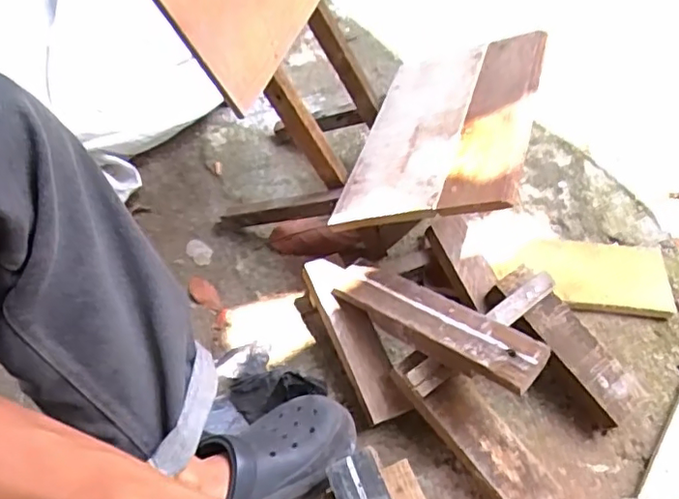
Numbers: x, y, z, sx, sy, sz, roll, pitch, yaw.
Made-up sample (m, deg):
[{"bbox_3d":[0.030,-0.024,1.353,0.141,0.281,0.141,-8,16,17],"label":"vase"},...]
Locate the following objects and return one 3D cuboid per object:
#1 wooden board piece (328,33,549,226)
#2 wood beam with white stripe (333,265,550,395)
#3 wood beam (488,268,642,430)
[{"bbox_3d":[0.134,-0.163,0.768,0.226,0.019,0.333,-5,45,31],"label":"wooden board piece"},{"bbox_3d":[0.108,0.084,0.696,0.271,0.041,0.071,24,55,37],"label":"wood beam with white stripe"},{"bbox_3d":[0.279,0.126,0.759,0.077,0.066,0.216,-35,78,-24],"label":"wood beam"}]

